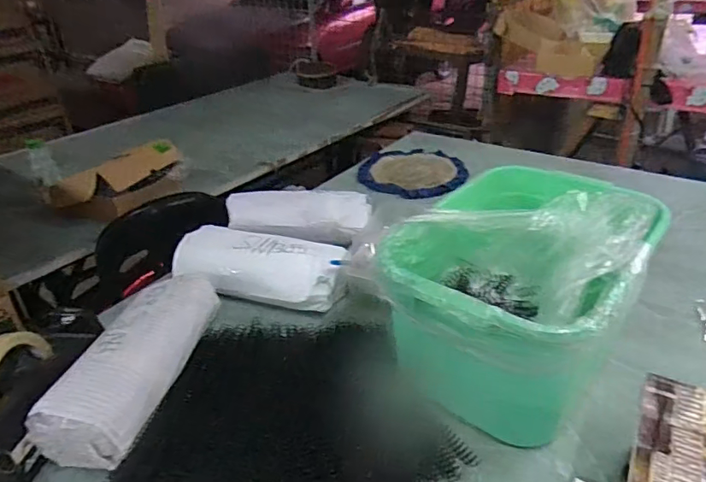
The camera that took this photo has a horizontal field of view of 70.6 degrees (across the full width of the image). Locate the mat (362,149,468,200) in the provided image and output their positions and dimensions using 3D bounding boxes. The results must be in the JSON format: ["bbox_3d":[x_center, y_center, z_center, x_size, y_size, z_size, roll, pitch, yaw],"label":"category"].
[{"bbox_3d":[0.144,-0.163,1.189,0.250,0.012,0.279,-2,31,2],"label":"mat"}]

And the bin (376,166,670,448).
[{"bbox_3d":[0.194,0.076,0.607,0.254,0.210,0.306,17,37,29],"label":"bin"}]

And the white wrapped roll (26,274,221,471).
[{"bbox_3d":[-0.268,0.142,0.627,0.110,0.071,0.262,4,32,12],"label":"white wrapped roll"}]

